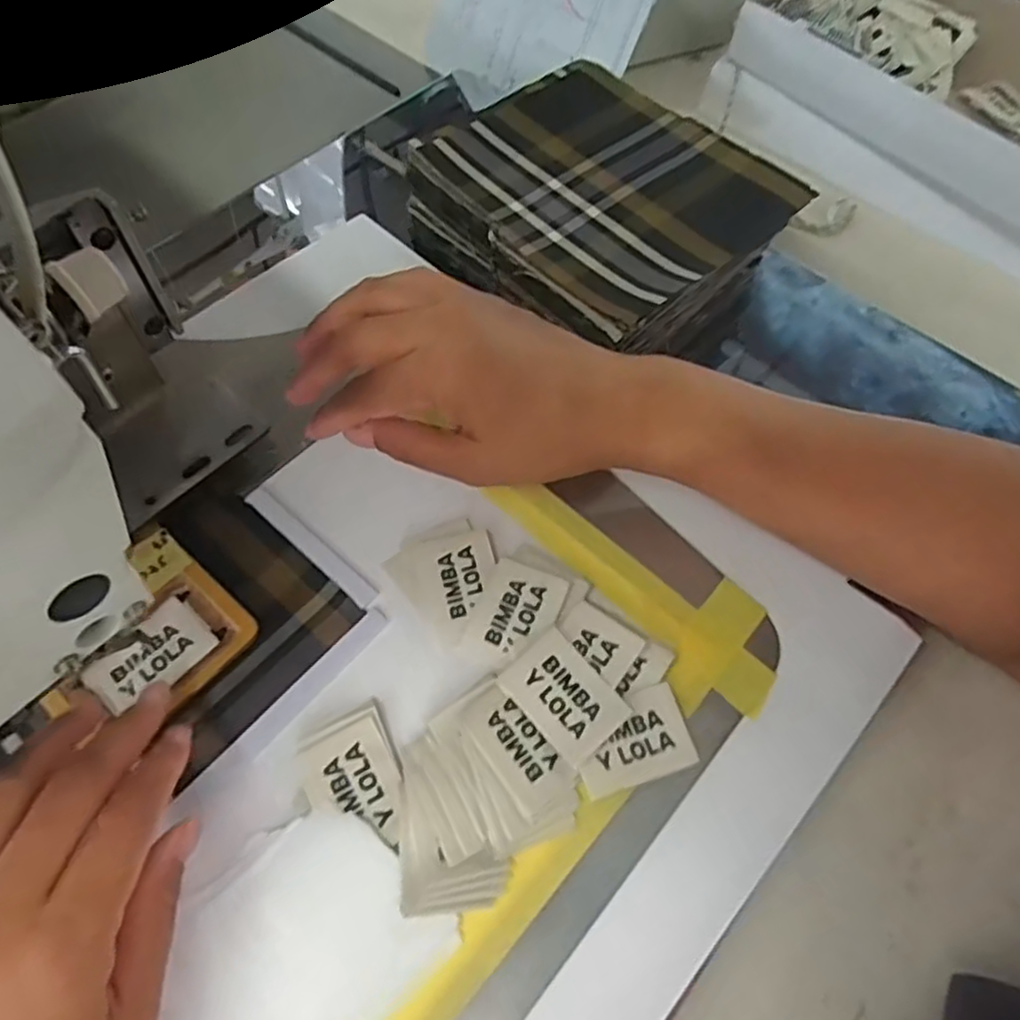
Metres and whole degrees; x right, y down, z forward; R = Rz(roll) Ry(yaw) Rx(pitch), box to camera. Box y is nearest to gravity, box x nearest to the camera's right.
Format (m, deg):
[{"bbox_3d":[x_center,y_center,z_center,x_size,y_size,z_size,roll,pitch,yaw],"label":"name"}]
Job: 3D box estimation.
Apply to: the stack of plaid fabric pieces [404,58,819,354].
[{"bbox_3d":[0.048,-0.168,0.403,0.148,0.061,0.170,-40,69,-20],"label":"stack of plaid fabric pieces"}]

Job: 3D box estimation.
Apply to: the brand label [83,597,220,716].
[{"bbox_3d":[-0.154,0.064,0.305,0.032,0.007,0.048,40,67,16],"label":"brand label"}]

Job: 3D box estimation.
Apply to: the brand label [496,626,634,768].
[{"bbox_3d":[0.023,0.076,0.295,0.034,0.004,0.048,-38,69,-19],"label":"brand label"}]

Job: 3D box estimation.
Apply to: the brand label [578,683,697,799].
[{"bbox_3d":[0.050,0.094,0.291,0.048,0.004,0.034,-16,63,-9],"label":"brand label"}]

